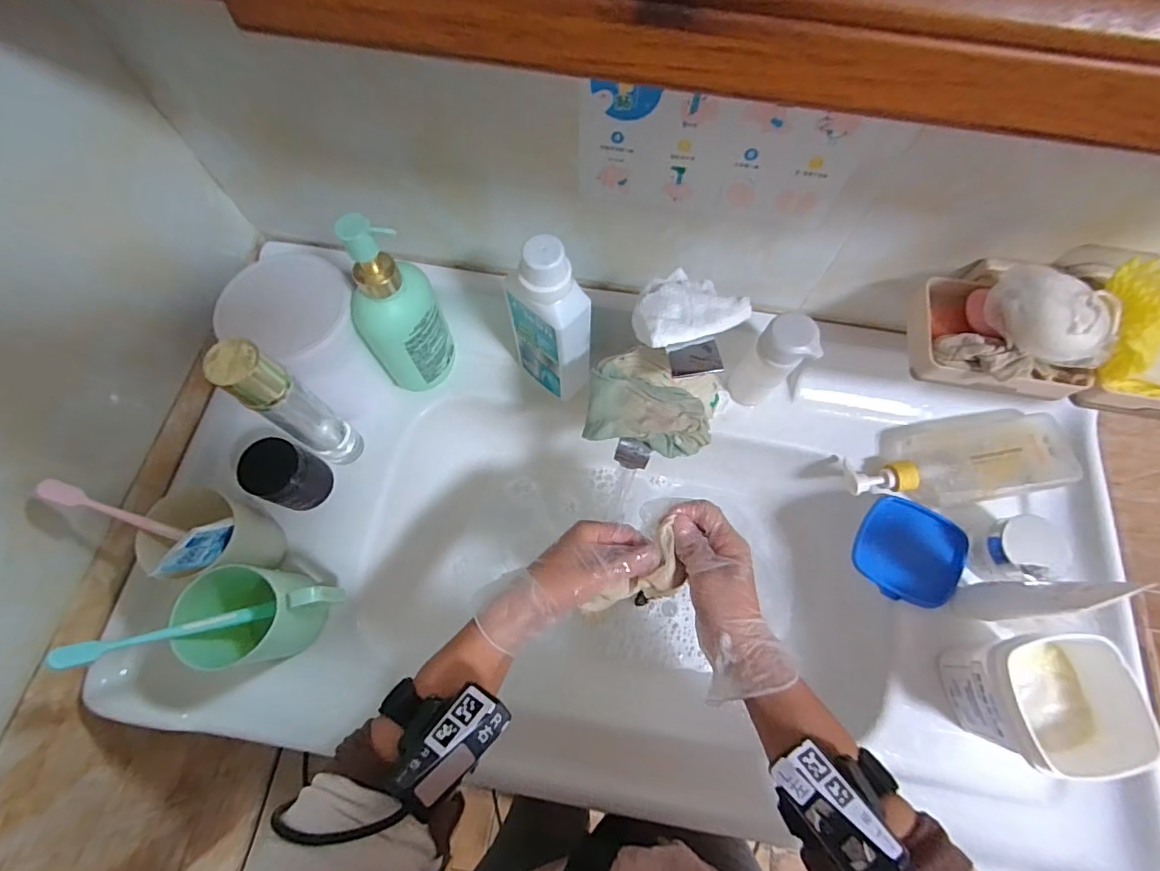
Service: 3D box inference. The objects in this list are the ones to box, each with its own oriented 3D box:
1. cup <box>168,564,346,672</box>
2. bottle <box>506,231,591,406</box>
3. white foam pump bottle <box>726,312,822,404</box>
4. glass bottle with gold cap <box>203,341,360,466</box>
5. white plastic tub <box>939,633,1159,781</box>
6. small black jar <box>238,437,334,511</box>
[{"bbox_3d":[-0.268,0.157,0.432,0.104,0.090,0.076,2,69,1],"label":"cup"},{"bbox_3d":[-0.025,-0.099,0.460,0.080,0.192,0.046,41,74,14],"label":"bottle"},{"bbox_3d":[0.189,-0.068,0.499,0.050,0.139,0.041,9,69,3],"label":"white foam pump bottle"},{"bbox_3d":[-0.249,-0.023,0.438,0.033,0.175,0.038,31,72,11],"label":"glass bottle with gold cap"},{"bbox_3d":[0.372,0.216,0.415,0.095,0.093,0.090,0,69,0],"label":"white plastic tub"},{"bbox_3d":[-0.289,0.040,0.495,0.054,0.068,0.054,0,69,0],"label":"small black jar"}]

